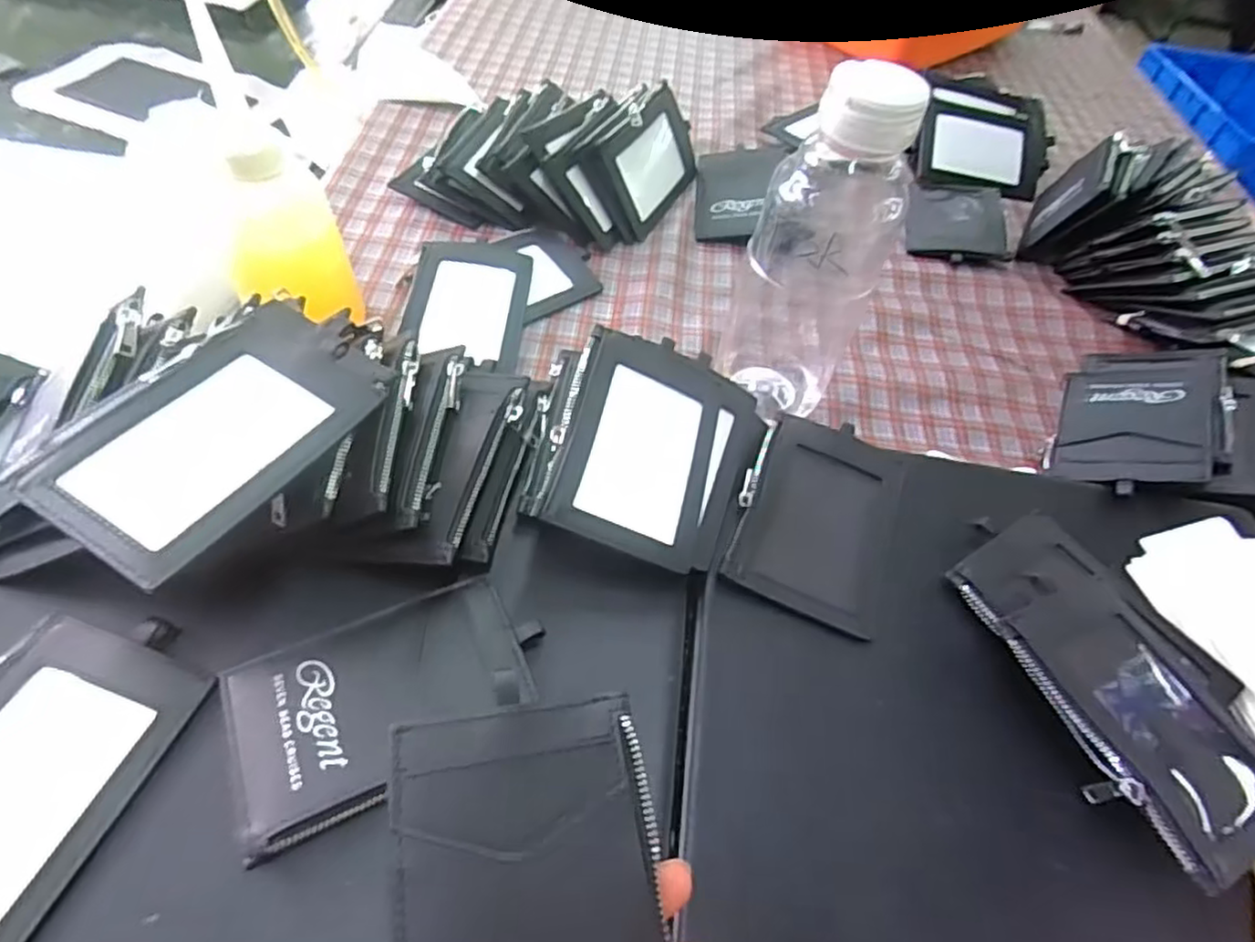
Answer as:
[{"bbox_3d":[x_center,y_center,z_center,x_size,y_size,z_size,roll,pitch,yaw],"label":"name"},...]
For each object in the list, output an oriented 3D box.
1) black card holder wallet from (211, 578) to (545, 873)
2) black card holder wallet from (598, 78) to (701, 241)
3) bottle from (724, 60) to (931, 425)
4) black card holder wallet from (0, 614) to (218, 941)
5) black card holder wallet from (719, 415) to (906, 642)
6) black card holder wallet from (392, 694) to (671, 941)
[{"bbox_3d":[-0.093,0.087,0.263,0.112,0.014,0.071,-22,60,-21],"label":"black card holder wallet"},{"bbox_3d":[0.020,-0.233,0.504,0.012,0.073,0.103,11,53,34],"label":"black card holder wallet"},{"bbox_3d":[0.092,-0.108,0.349,0.064,0.189,0.063,12,56,5],"label":"bottle"},{"bbox_3d":[-0.211,0.105,0.232,0.076,0.010,0.115,22,53,1],"label":"black card holder wallet"},{"bbox_3d":[0.096,0.020,0.336,0.073,0.019,0.109,21,54,8],"label":"black card holder wallet"},{"bbox_3d":[-0.025,0.122,0.187,0.073,0.004,0.106,-2,62,-17],"label":"black card holder wallet"}]

